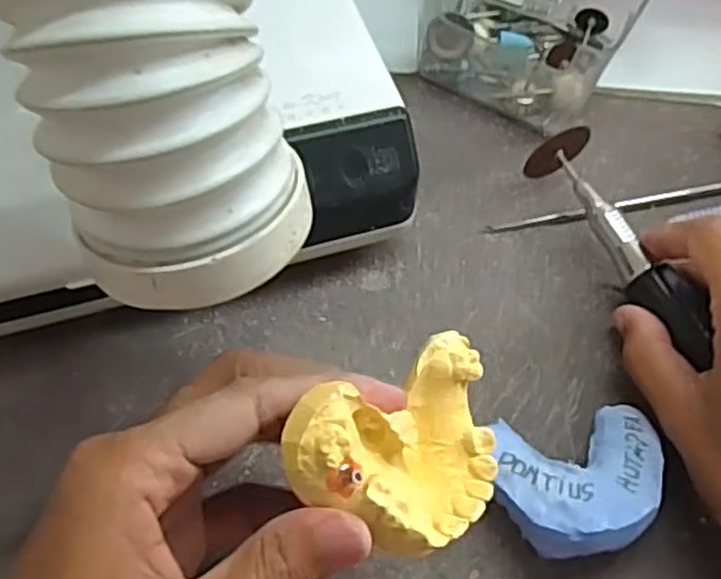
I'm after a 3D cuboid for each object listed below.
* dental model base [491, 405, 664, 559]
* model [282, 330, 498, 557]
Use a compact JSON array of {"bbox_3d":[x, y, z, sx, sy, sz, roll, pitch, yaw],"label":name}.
[{"bbox_3d":[0.078,0.069,0.273,0.062,0.033,0.051,-6,61,-8],"label":"dental model base"},{"bbox_3d":[0.009,0.047,0.220,0.069,0.029,0.051,-17,93,-37],"label":"model"}]

